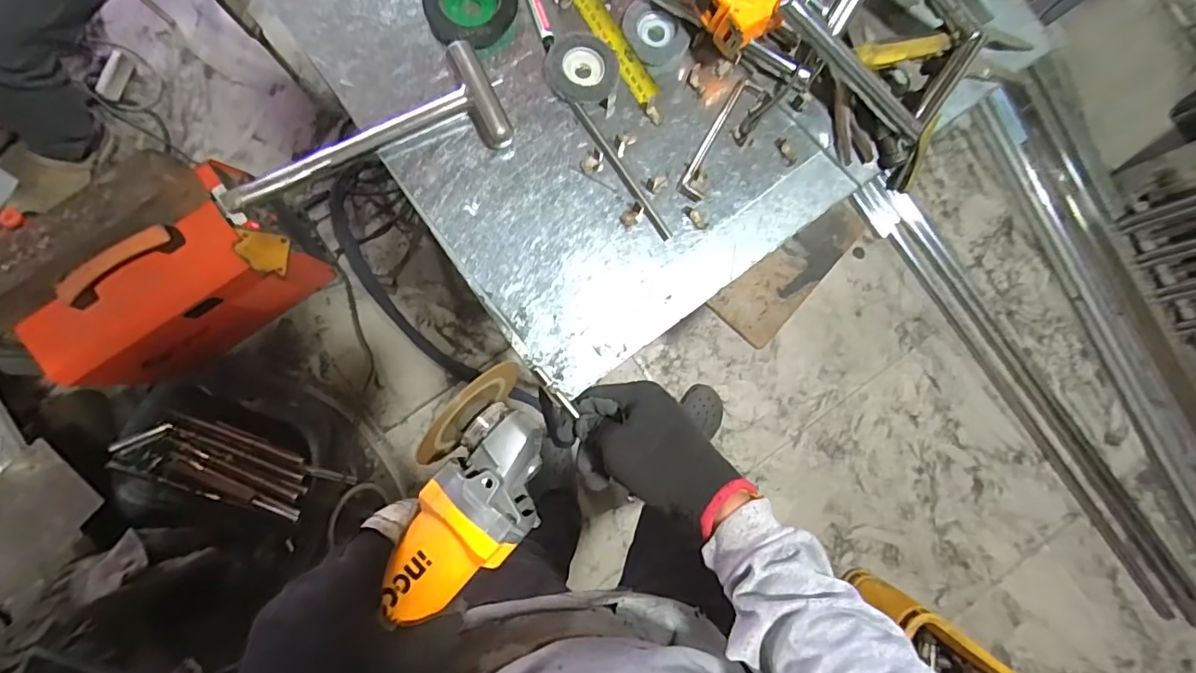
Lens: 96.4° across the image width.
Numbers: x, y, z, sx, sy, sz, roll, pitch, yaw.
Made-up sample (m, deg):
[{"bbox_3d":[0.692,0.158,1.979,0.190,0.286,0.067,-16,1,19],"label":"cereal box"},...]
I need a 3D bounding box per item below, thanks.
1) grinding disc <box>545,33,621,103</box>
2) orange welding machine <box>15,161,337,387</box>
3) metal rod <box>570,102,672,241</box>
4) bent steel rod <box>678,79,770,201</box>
[{"bbox_3d":[-0.014,-0.240,0.482,0.065,0.013,0.057,7,86,-4],"label":"grinding disc"},{"bbox_3d":[-0.804,-0.070,1.080,0.407,0.366,0.126,-35,90,-5],"label":"orange welding machine"},{"bbox_3d":[0.021,-0.150,0.482,0.009,0.004,0.149,-34,90,-5],"label":"metal rod"},{"bbox_3d":[0.114,-0.181,0.488,0.031,0.011,0.125,31,85,-2],"label":"bent steel rod"}]

